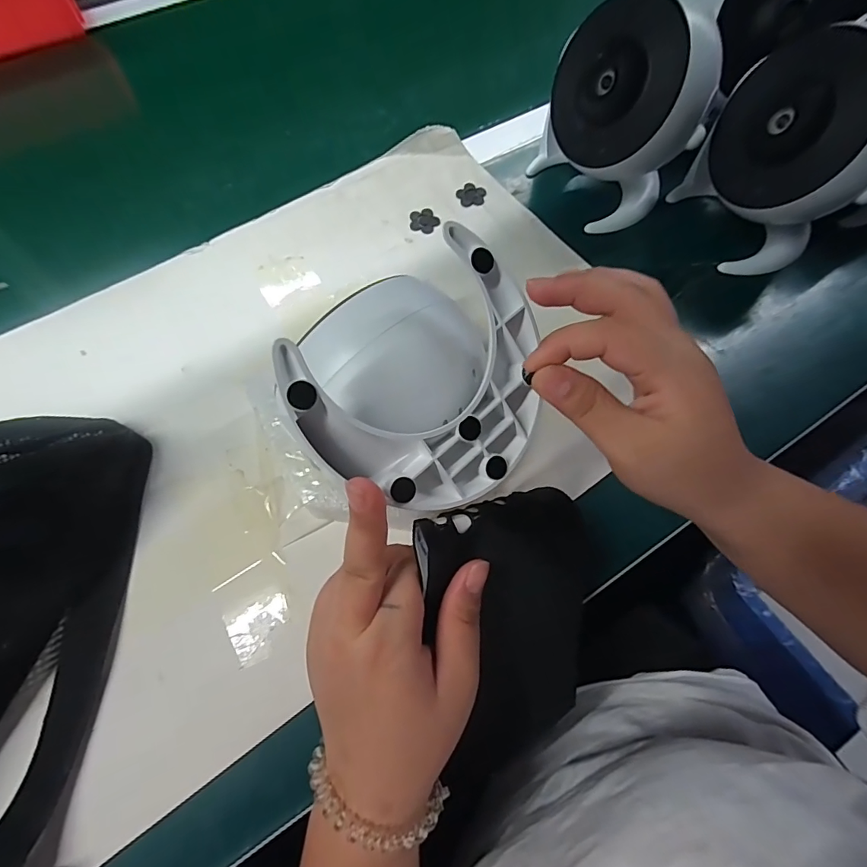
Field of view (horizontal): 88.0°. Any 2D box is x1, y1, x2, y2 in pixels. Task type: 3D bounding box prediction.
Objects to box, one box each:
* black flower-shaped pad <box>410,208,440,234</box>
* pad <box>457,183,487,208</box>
[{"bbox_3d":[-0.008,-0.186,0.393,0.025,0.005,0.026,-10,66,-5],"label":"black flower-shaped pad"},{"bbox_3d":[0.034,-0.214,0.403,0.025,0.005,0.025,8,66,3],"label":"pad"}]

